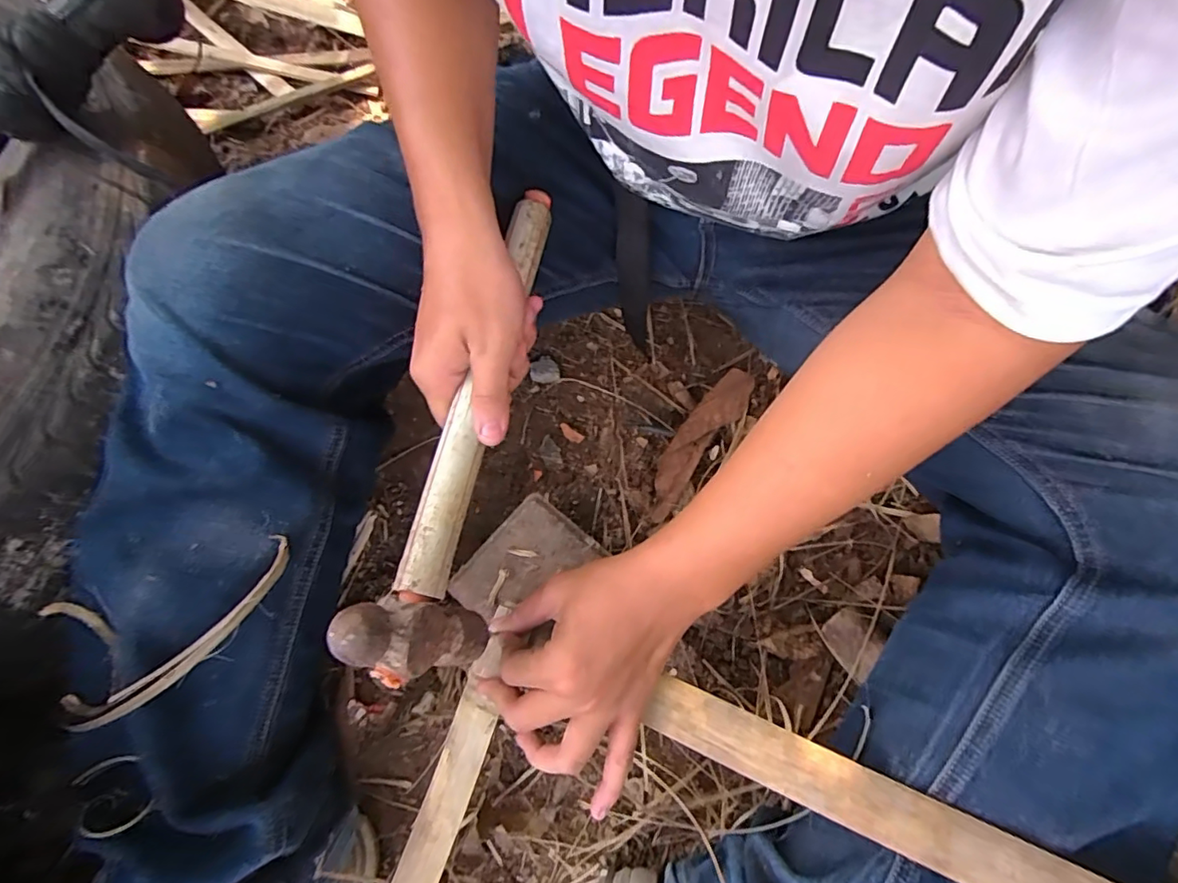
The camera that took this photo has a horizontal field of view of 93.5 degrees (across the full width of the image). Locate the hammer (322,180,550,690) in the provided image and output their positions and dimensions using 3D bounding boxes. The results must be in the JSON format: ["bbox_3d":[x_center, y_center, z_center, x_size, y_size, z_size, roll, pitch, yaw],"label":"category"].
[{"bbox_3d":[-0.061,-0.019,0.315,0.046,0.080,0.297,11,73,5],"label":"hammer"}]

